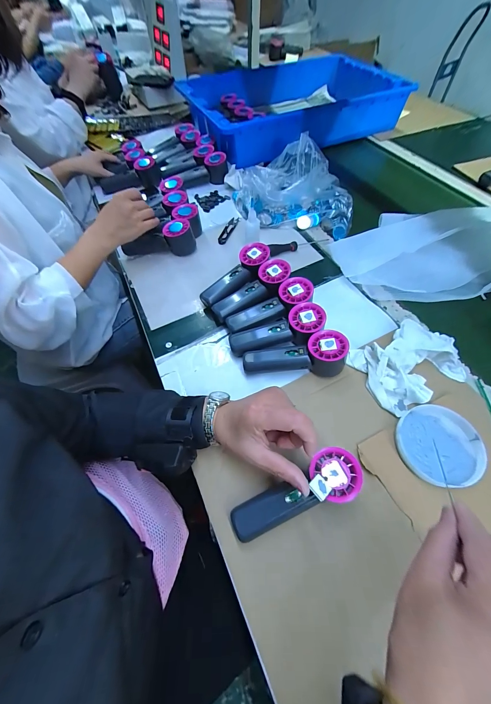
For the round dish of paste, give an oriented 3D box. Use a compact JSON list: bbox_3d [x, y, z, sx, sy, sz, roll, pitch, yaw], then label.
[{"bbox_3d":[0.252,0.122,0.347,0.100,0.021,0.097,6,60,7],"label":"round dish of paste"}]

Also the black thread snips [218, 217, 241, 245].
[{"bbox_3d":[-0.038,-0.282,0.606,0.023,0.008,0.096,15,62,12],"label":"black thread snips"}]

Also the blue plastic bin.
[{"bbox_3d":[0.150,-0.812,0.842,0.651,0.098,0.446,-25,61,-10],"label":"blue plastic bin"}]

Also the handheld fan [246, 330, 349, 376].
[{"bbox_3d":[0.074,0.003,0.407,0.150,0.055,0.052,1,60,5],"label":"handheld fan"}]

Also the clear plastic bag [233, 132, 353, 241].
[{"bbox_3d":[0.108,-0.383,0.611,0.283,0.098,0.200,8,61,8],"label":"clear plastic bag"}]

